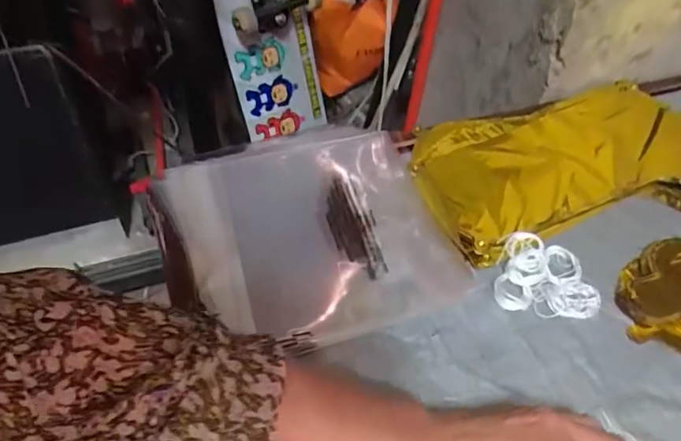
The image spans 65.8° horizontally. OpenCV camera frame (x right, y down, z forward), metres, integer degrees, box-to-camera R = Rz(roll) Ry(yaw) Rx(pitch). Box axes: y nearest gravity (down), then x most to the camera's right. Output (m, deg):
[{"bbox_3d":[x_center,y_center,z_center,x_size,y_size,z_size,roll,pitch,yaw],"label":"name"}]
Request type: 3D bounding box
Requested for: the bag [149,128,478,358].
[{"bbox_3d":[-0.022,0.005,0.477,0.238,0.023,0.218,-16,52,-18],"label":"bag"}]

